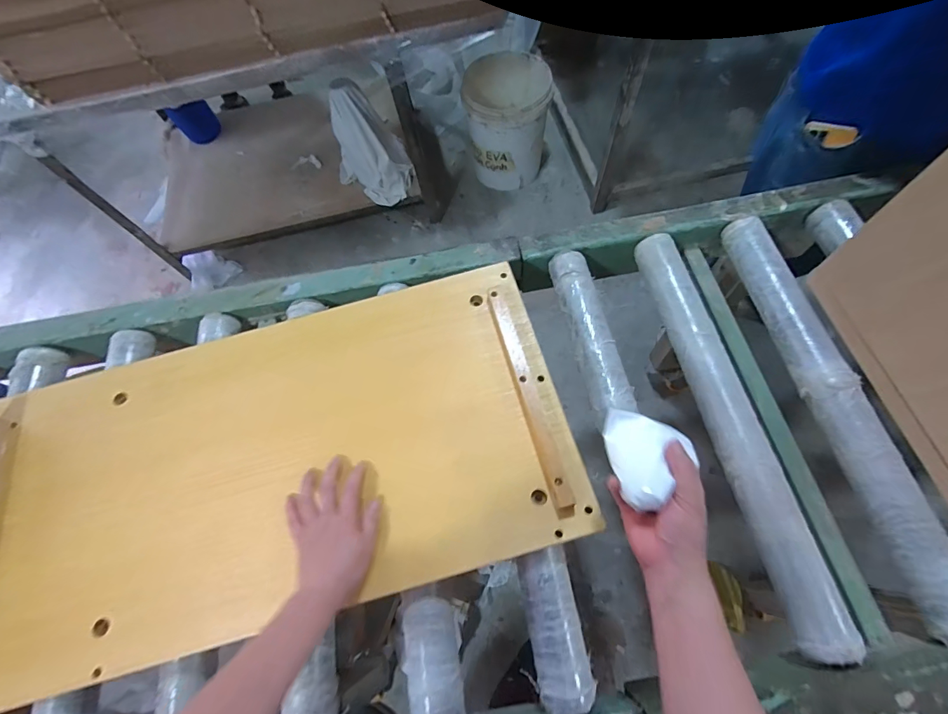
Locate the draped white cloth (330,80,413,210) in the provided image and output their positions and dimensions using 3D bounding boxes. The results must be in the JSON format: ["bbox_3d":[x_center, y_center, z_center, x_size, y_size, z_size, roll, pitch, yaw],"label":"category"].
[{"bbox_3d":[-0.350,-0.702,1.395,0.239,0.340,0.204,-22,67,-5],"label":"draped white cloth"}]

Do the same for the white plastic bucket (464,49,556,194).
[{"bbox_3d":[0.119,-0.859,1.577,0.305,0.353,0.285,-2,67,4],"label":"white plastic bucket"}]

